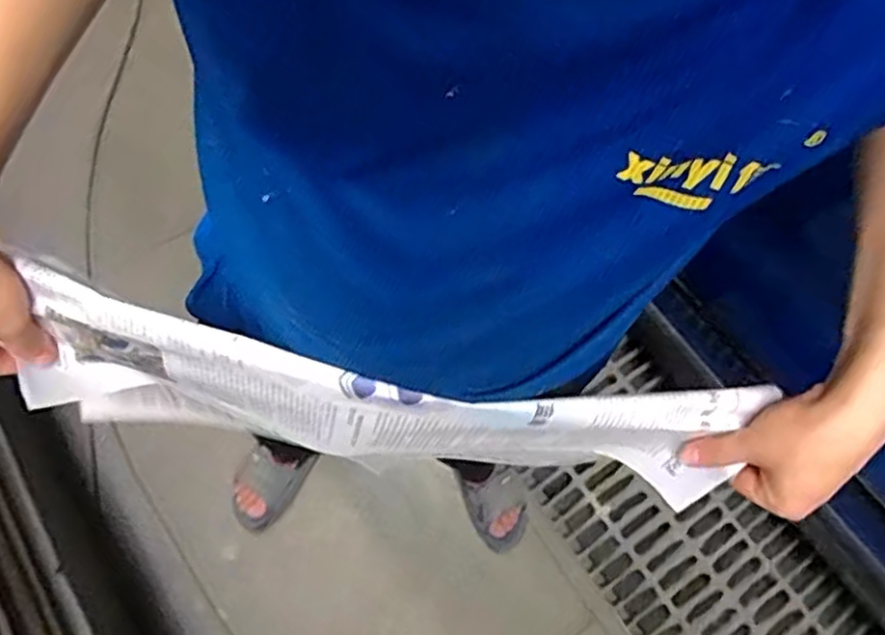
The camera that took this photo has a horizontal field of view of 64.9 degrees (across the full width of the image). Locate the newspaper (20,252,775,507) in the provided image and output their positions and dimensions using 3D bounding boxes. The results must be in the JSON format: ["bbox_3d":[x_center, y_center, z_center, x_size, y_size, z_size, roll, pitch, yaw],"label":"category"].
[{"bbox_3d":[-0.045,0.065,0.514,0.503,0.230,0.070,7,72,4],"label":"newspaper"}]

